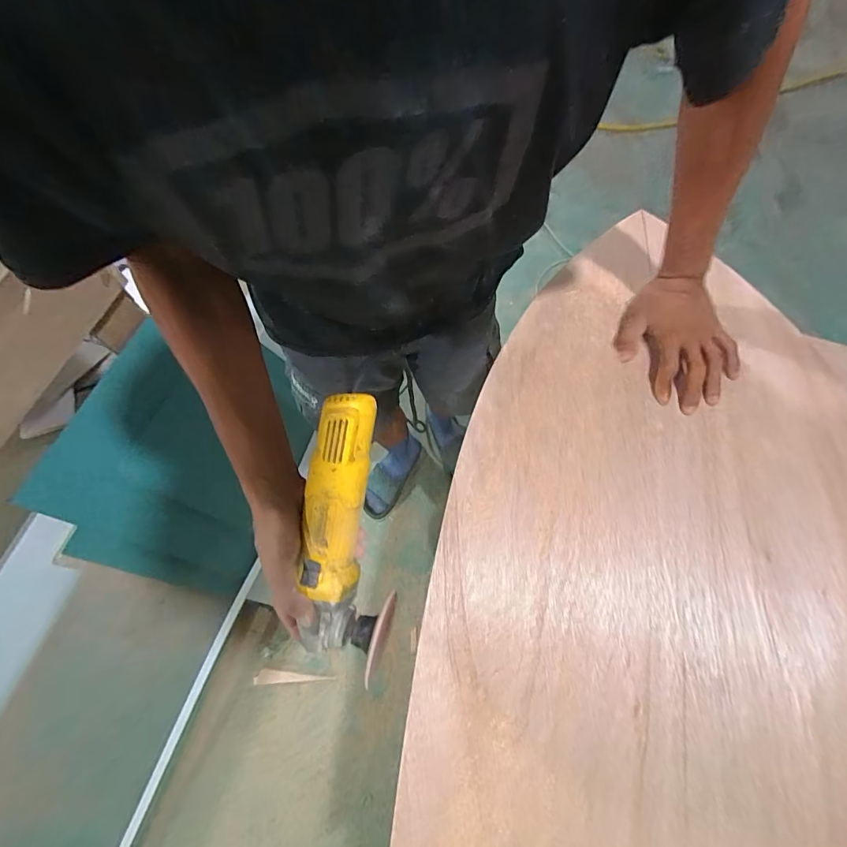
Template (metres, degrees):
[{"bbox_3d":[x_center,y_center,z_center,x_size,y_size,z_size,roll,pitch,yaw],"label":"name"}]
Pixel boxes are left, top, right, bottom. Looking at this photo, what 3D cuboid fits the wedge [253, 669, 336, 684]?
[{"bbox_3d":[-0.341,0.663,1.161,0.204,0.011,0.033,-3,67,0],"label":"wedge"}]

